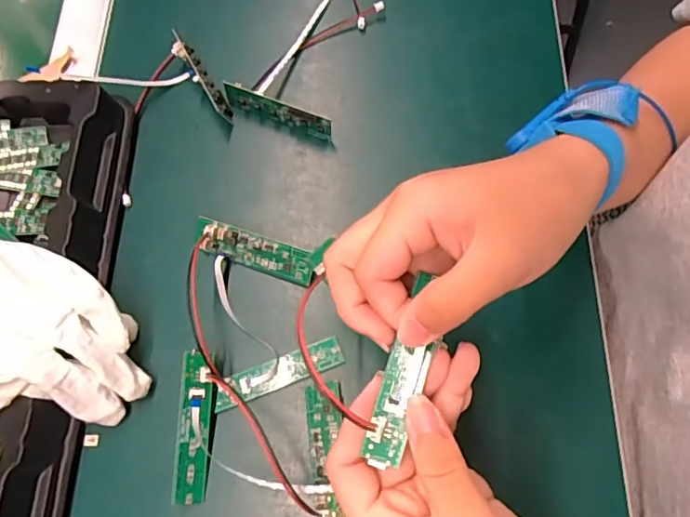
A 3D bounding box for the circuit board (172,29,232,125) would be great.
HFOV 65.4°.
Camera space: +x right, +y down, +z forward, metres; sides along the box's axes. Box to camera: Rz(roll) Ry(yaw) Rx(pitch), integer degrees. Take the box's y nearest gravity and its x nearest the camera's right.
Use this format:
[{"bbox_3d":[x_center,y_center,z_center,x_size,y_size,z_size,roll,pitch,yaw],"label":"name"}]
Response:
[{"bbox_3d":[-0.105,-0.133,0.392,0.013,0.020,0.075,-33,72,-9],"label":"circuit board"}]

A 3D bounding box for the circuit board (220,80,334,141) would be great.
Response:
[{"bbox_3d":[-0.047,-0.104,0.376,0.082,0.023,0.010,24,73,11],"label":"circuit board"}]

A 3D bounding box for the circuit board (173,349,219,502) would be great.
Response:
[{"bbox_3d":[-0.084,0.095,0.304,0.020,0.009,0.082,5,81,-20],"label":"circuit board"}]

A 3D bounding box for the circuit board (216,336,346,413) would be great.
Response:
[{"bbox_3d":[-0.040,0.069,0.323,0.079,0.004,0.019,-21,71,-5],"label":"circuit board"}]

